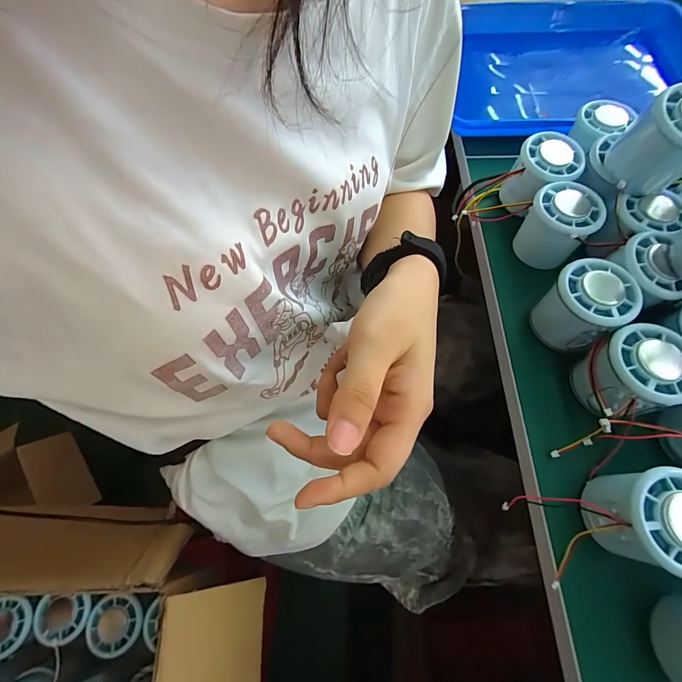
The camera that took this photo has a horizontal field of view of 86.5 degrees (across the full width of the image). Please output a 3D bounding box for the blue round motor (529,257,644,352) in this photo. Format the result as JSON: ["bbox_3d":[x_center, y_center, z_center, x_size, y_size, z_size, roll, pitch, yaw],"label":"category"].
[{"bbox_3d":[0.186,-0.027,0.283,0.053,0.055,0.055,-33,70,-15],"label":"blue round motor"}]

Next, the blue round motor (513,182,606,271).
[{"bbox_3d":[0.184,-0.096,0.321,0.050,0.066,0.053,0,65,-1],"label":"blue round motor"}]

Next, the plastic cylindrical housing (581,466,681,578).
[{"bbox_3d":[0.188,0.109,0.220,0.051,0.051,0.054,0,65,-1],"label":"plastic cylindrical housing"}]

